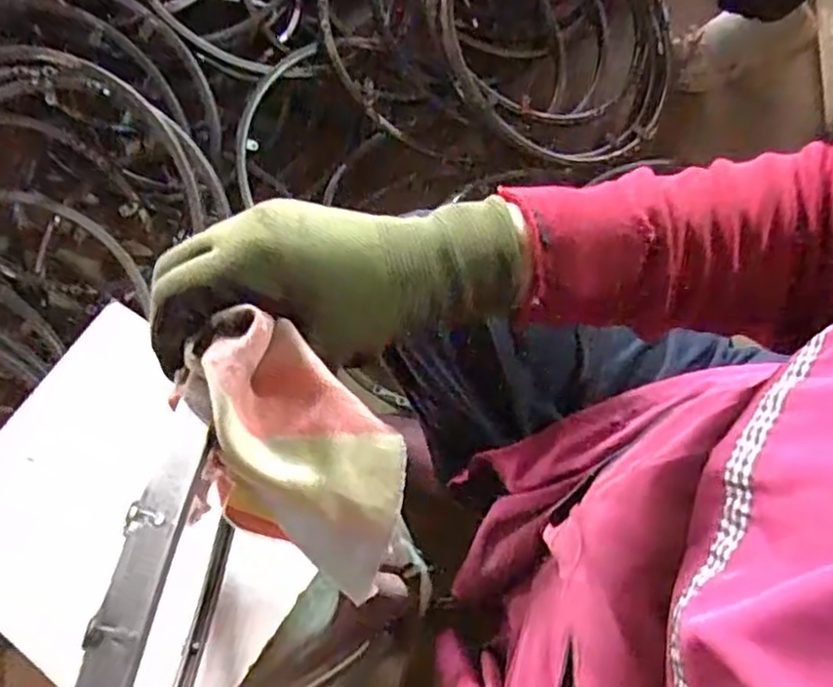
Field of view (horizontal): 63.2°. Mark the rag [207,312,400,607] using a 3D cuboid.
[{"bbox_3d":[-0.044,0.045,0.272,0.086,0.071,0.072,26,73,12],"label":"rag"}]

